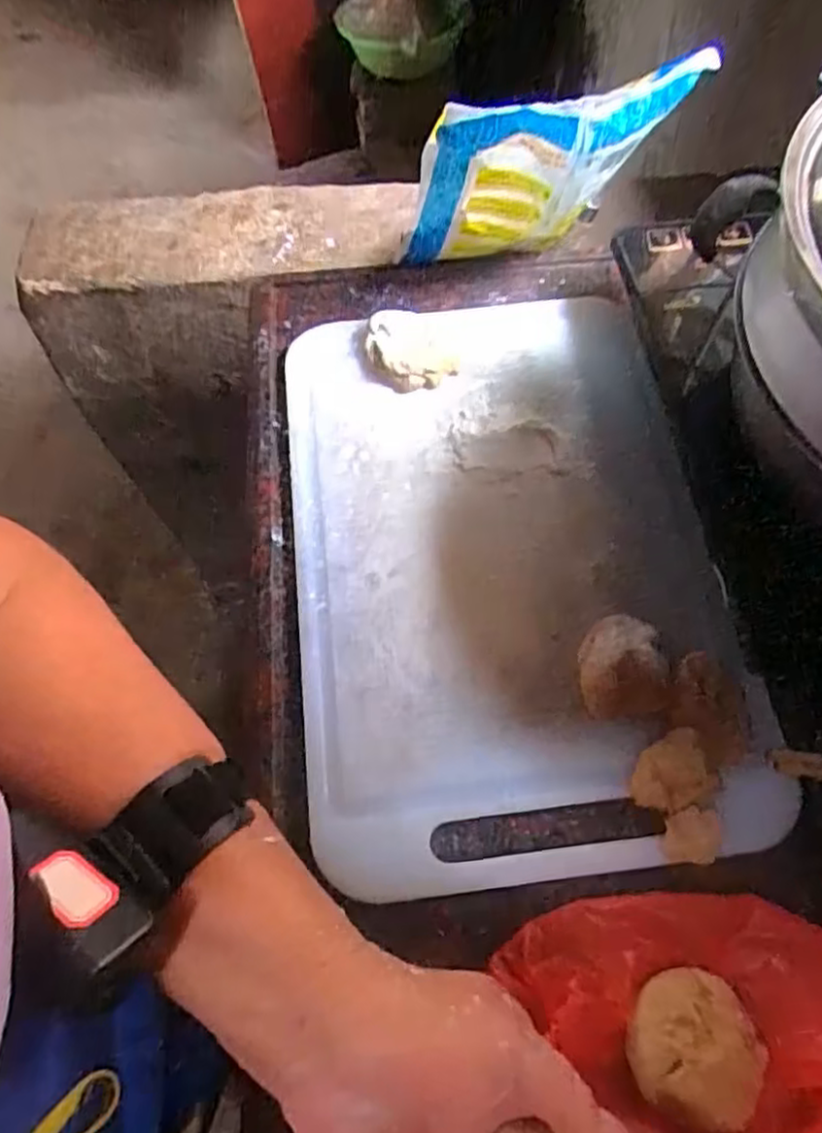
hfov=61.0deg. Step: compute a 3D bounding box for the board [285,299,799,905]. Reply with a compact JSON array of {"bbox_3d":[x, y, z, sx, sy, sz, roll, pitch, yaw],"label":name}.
[{"bbox_3d":[0.056,-0.016,0.474,0.268,0.013,0.417,-9,63,-3],"label":"board"}]

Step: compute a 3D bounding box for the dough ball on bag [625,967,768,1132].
[{"bbox_3d":[0.136,0.228,0.335,0.053,0.031,0.061,15,65,8],"label":"dough ball on bag"}]

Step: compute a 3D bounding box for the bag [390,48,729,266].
[{"bbox_3d":[0.100,-0.290,0.529,0.198,0.156,0.071,-6,64,-2],"label":"bag"}]

